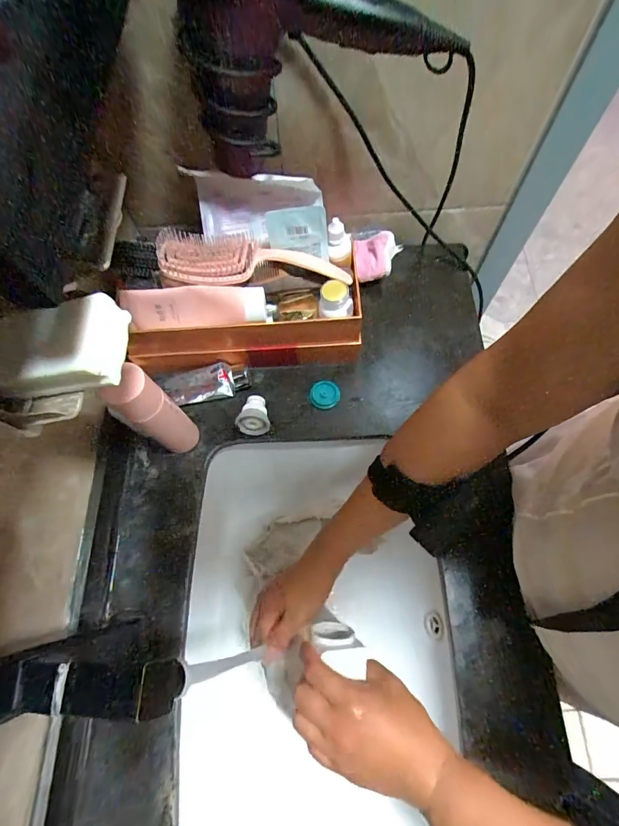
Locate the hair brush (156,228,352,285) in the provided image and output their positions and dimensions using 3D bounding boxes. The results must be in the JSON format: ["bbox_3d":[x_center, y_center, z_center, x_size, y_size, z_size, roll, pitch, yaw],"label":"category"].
[{"bbox_3d":[-0.068,-0.178,0.474,0.235,0.039,0.075,6,69,5],"label":"hair brush"}]

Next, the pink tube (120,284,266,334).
[{"bbox_3d":[-0.139,-0.134,0.489,0.172,0.049,0.033,-5,27,1],"label":"pink tube"}]

